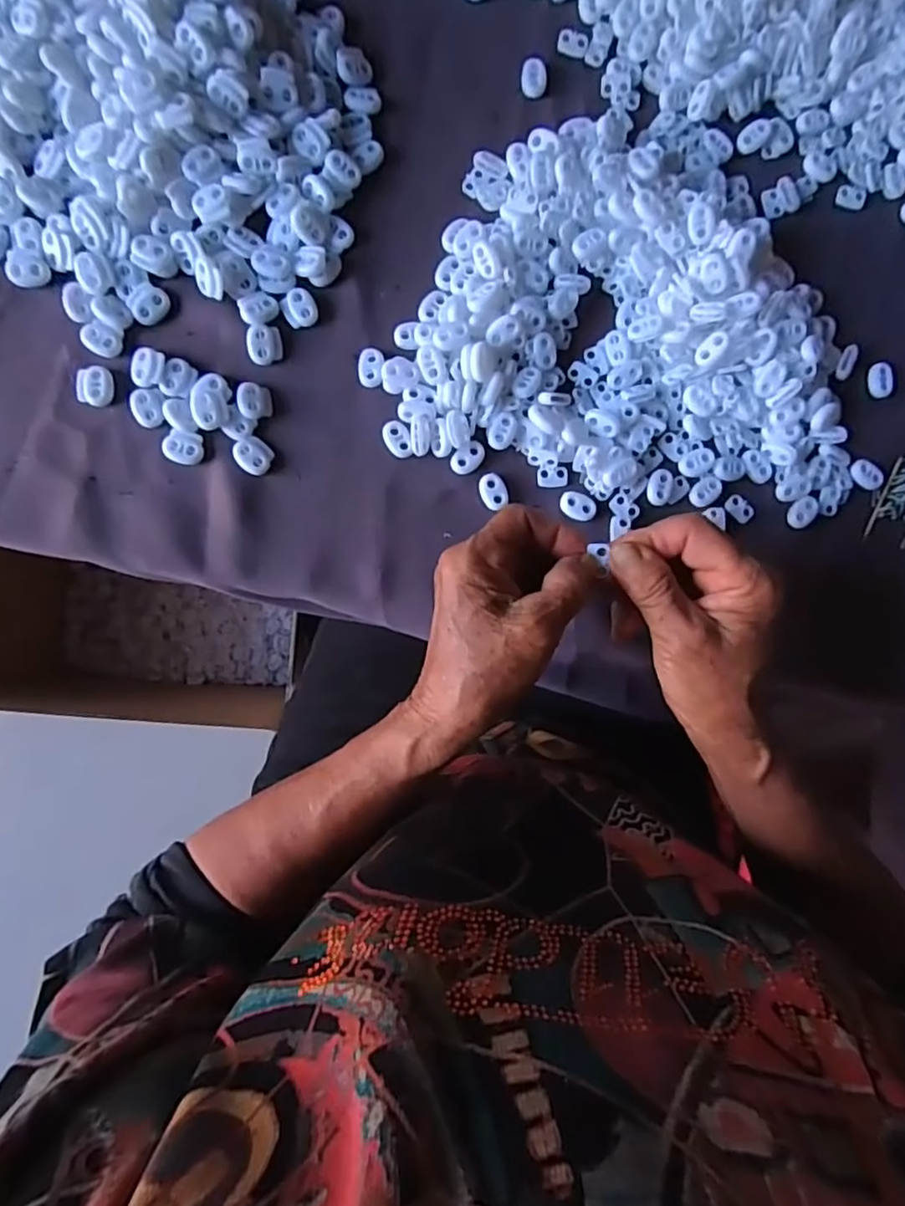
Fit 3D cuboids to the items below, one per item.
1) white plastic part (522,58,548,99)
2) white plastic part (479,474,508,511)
[{"bbox_3d":[0.050,-0.322,0.384,0.016,0.005,0.022,-4,89,-7],"label":"white plastic part"},{"bbox_3d":[0.025,-0.068,0.376,0.016,0.004,0.020,-22,91,-7],"label":"white plastic part"}]

